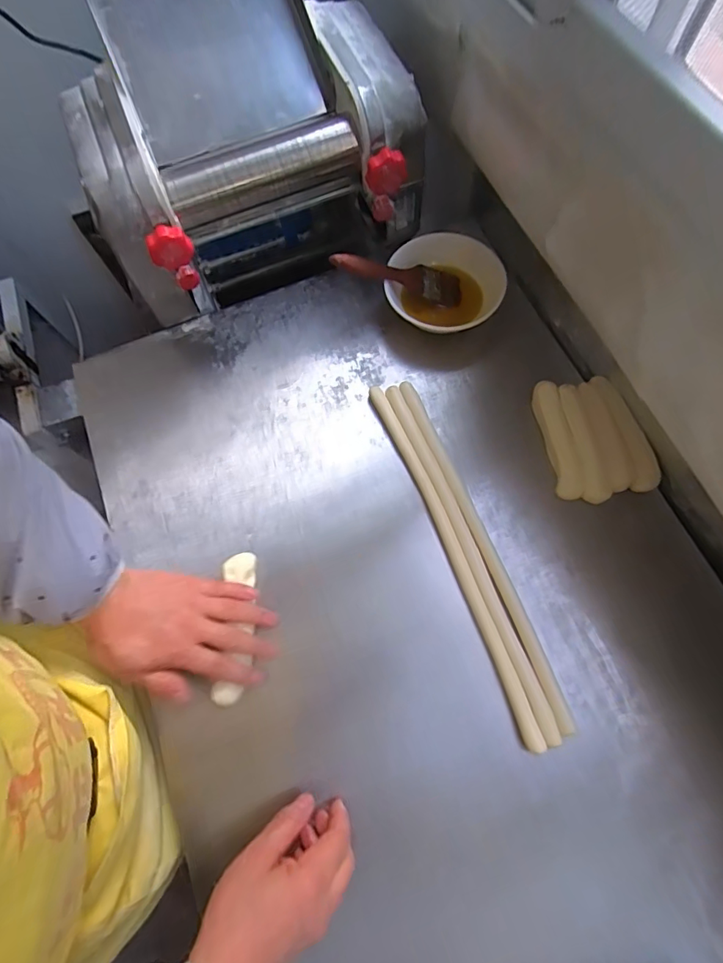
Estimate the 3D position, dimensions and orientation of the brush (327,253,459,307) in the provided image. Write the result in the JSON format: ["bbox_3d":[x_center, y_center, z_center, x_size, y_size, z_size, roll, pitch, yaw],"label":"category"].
[{"bbox_3d":[0.052,-0.258,0.607,0.185,0.023,0.043,3,67,-24],"label":"brush"}]

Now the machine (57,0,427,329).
[{"bbox_3d":[-0.142,-0.428,0.604,0.369,0.292,0.344,-19,69,-5],"label":"machine"}]

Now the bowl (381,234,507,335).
[{"bbox_3d":[0.106,-0.246,0.626,0.150,0.074,0.133,26,72,11],"label":"bowl"}]

